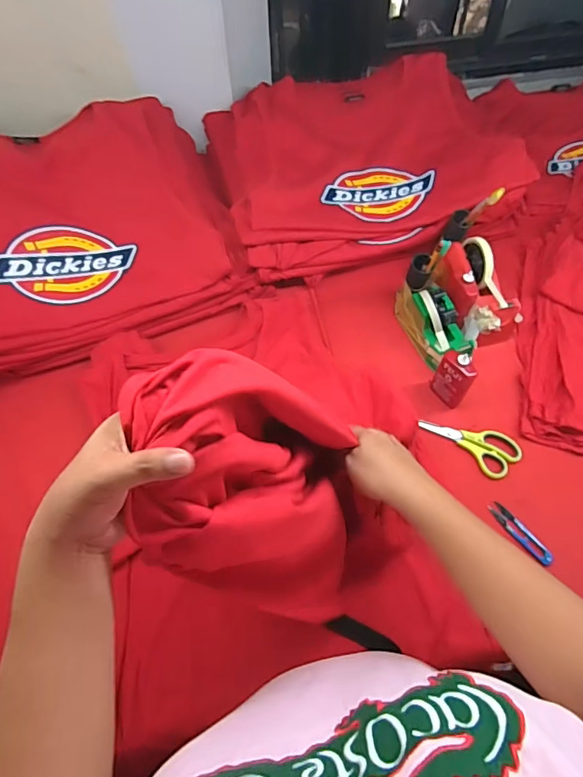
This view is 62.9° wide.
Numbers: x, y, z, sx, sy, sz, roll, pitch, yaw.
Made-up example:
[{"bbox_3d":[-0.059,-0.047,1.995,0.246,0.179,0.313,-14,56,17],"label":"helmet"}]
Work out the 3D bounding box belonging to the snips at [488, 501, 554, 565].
[{"bbox_3d":[0.330,0.209,0.688,0.027,0.010,0.104,-28,60,-18],"label":"snips"}]

